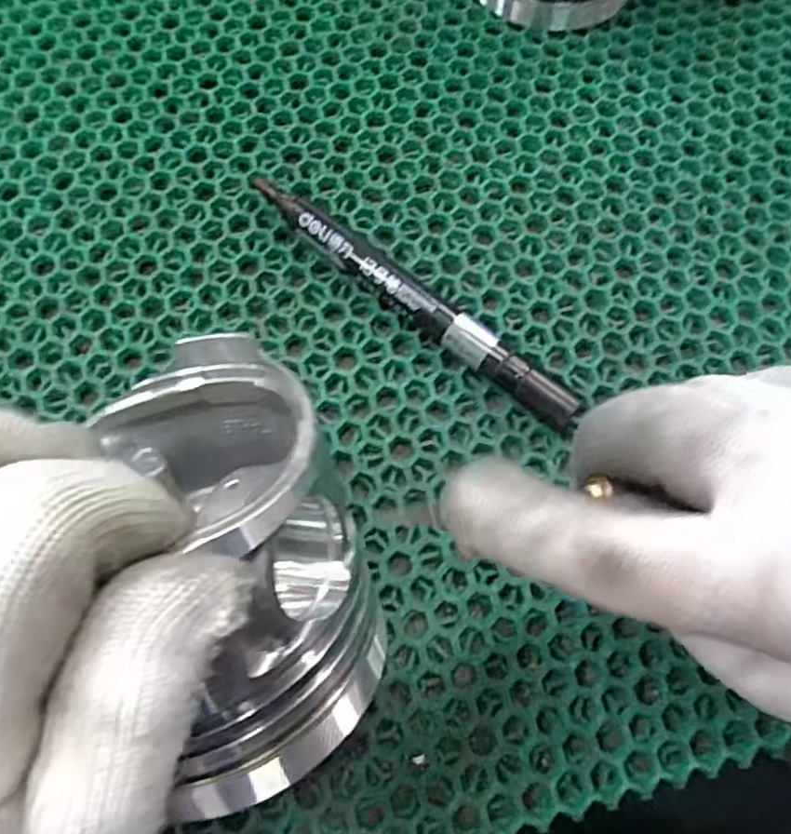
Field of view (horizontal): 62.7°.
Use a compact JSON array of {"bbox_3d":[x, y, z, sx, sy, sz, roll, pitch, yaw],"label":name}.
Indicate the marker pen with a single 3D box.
[{"bbox_3d":[0.004,-0.049,0.261,0.165,0.017,0.015,41,75,12],"label":"marker pen"}]

